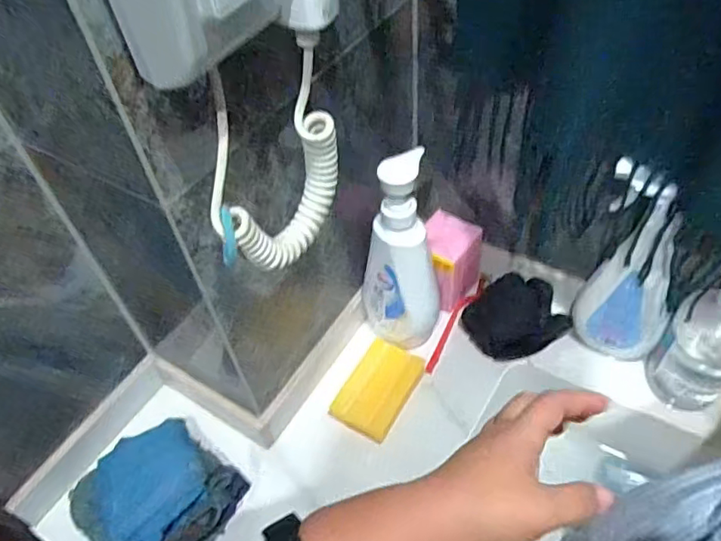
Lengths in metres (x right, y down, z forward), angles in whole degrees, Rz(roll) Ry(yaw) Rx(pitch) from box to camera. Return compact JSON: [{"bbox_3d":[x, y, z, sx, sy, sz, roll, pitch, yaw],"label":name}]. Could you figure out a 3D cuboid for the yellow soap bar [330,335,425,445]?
[{"bbox_3d":[0.022,0.134,0.670,0.069,0.014,0.115,23,56,22],"label":"yellow soap bar"}]

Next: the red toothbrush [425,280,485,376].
[{"bbox_3d":[0.117,0.066,0.721,0.019,0.016,0.149,26,57,24],"label":"red toothbrush"}]

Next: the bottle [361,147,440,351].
[{"bbox_3d":[0.046,-0.007,0.626,0.073,0.245,0.070,-3,50,3],"label":"bottle"}]

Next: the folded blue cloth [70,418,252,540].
[{"bbox_3d":[-0.213,0.221,0.575,0.136,0.065,0.124,-37,56,-23],"label":"folded blue cloth"}]

